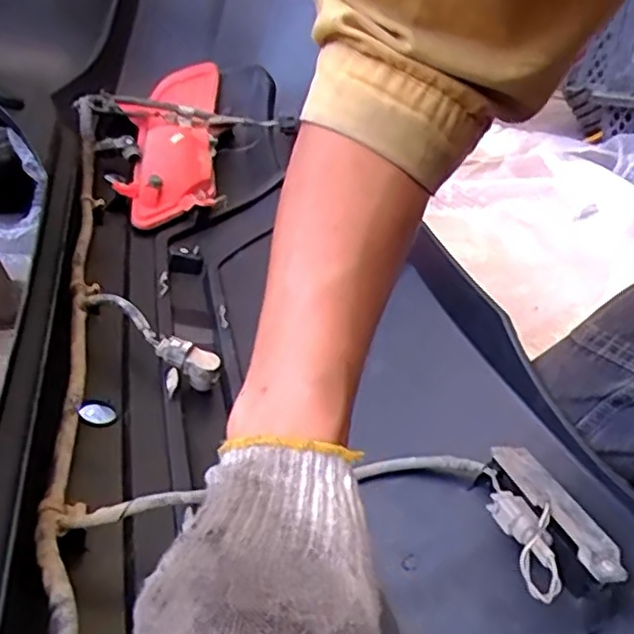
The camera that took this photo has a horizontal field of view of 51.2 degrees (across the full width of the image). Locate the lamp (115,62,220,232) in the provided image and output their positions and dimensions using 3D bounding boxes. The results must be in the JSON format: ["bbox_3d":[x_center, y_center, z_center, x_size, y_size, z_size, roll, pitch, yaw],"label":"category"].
[{"bbox_3d":[-0.184,-0.221,0.838,0.108,0.041,0.290,0,51,-1],"label":"lamp"}]

